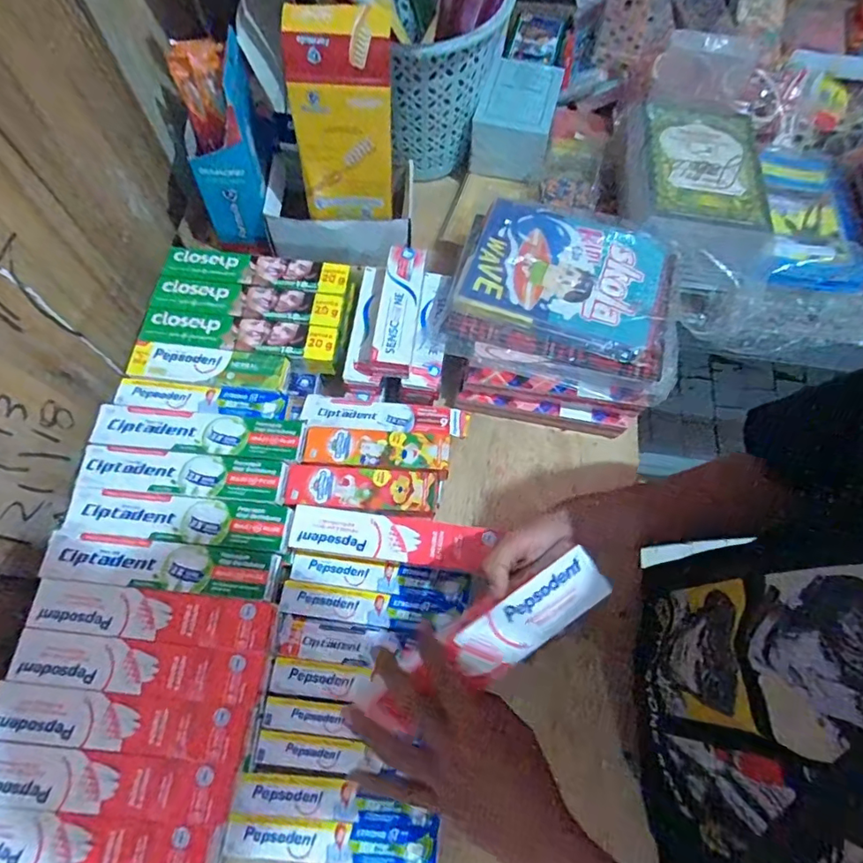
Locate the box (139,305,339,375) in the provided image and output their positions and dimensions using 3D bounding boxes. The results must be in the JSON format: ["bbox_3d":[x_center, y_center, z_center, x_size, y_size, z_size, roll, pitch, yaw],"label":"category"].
[{"bbox_3d":[-0.226,-0.112,0.622,0.230,0.033,0.048,7,69,0],"label":"box"}]

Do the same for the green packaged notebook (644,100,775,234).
[{"bbox_3d":[0.348,-0.342,0.647,0.160,0.022,0.205,6,69,0],"label":"green packaged notebook"}]

